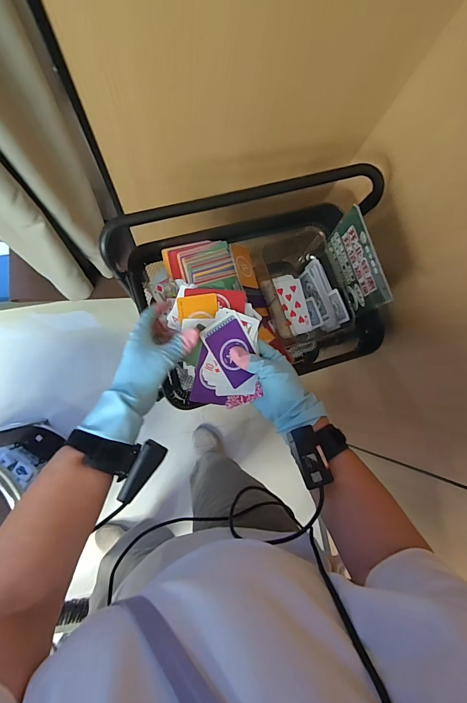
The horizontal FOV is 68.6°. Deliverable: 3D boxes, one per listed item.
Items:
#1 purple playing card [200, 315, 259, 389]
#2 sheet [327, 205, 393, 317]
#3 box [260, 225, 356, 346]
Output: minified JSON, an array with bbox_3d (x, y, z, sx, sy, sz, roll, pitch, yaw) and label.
[{"bbox_3d":[0.001,-0.001,0.470,0.060,0.007,0.091,-37,109,-12],"label":"purple playing card"},{"bbox_3d":[0.194,-0.136,0.541,0.006,0.140,0.147,-19,86,-1],"label":"sheet"},{"bbox_3d":[0.128,-0.116,0.625,0.123,0.085,0.185,-17,87,-9],"label":"box"}]

